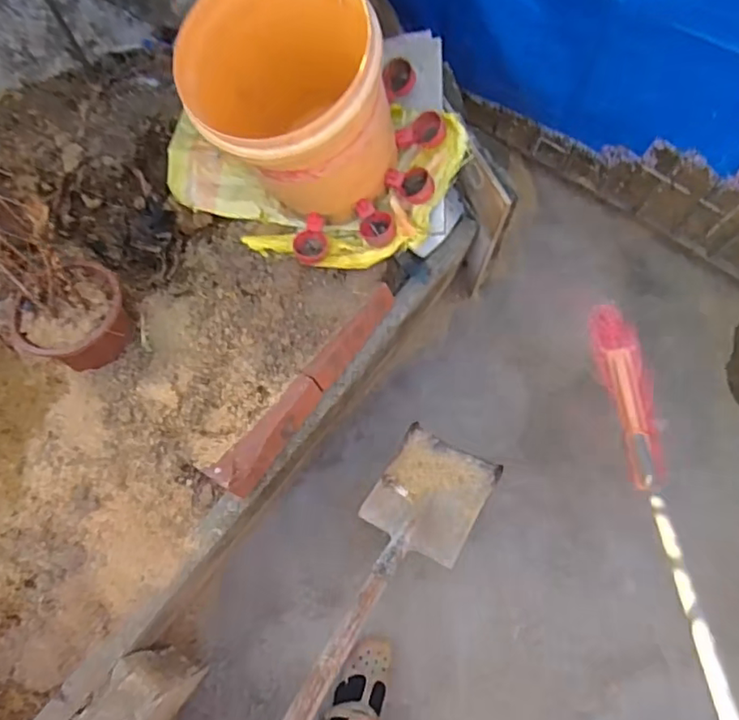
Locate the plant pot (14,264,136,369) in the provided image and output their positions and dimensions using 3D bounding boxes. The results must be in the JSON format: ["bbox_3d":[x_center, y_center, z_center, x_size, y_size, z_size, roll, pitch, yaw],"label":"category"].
[{"bbox_3d":[-0.510,-0.070,1.022,0.172,0.099,0.173,1,71,-2],"label":"plant pot"}]

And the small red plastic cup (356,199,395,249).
[{"bbox_3d":[0.012,-0.250,1.060,0.058,0.030,0.088,-16,73,-7],"label":"small red plastic cup"}]

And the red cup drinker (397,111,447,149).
[{"bbox_3d":[0.096,-0.417,1.070,0.087,0.035,0.061,-11,100,17],"label":"red cup drinker"}]

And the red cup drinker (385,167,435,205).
[{"bbox_3d":[0.075,-0.320,1.054,0.085,0.027,0.059,41,108,17],"label":"red cup drinker"}]

